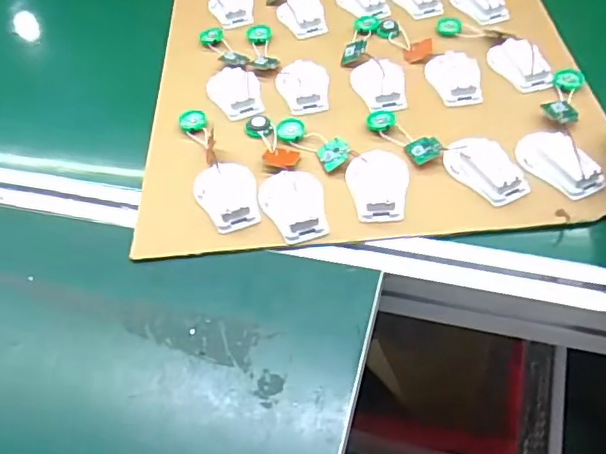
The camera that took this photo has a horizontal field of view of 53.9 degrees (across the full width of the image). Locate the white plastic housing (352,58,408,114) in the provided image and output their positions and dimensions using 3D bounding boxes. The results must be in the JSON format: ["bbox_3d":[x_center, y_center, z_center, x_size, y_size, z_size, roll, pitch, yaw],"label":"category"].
[{"bbox_3d":[0.077,-0.146,0.602,0.054,0.019,0.068,-2,51,4],"label":"white plastic housing"}]

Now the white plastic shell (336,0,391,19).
[{"bbox_3d":[0.069,-0.263,0.692,0.046,0.017,0.069,-25,54,-15],"label":"white plastic shell"}]

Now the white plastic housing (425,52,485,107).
[{"bbox_3d":[0.154,-0.153,0.608,0.053,0.012,0.071,1,52,6],"label":"white plastic housing"}]

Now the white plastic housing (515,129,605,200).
[{"bbox_3d":[0.223,-0.059,0.521,0.046,0.014,0.076,-23,53,-13],"label":"white plastic housing"}]

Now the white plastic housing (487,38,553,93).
[{"bbox_3d":[0.222,-0.168,0.608,0.041,0.015,0.078,-19,52,-10],"label":"white plastic housing"}]

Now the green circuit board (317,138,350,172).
[{"bbox_3d":[0.029,-0.068,0.550,0.029,0.005,0.033,-16,52,-7],"label":"green circuit board"}]

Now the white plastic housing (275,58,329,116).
[{"bbox_3d":[0.000,-0.145,0.605,0.052,0.020,0.061,-6,51,1],"label":"white plastic housing"}]

